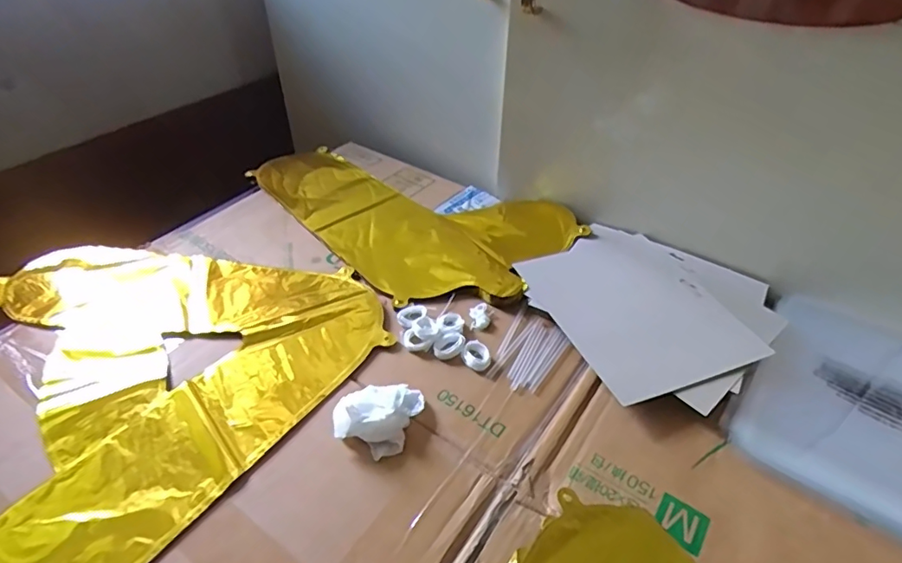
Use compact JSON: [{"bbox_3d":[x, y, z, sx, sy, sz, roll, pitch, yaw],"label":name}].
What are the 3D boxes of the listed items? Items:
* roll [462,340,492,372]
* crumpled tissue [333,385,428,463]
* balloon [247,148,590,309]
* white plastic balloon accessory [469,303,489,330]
[{"bbox_3d":[0.023,0.066,0.479,0.026,0.012,0.023,11,43,10],"label":"roll"},{"bbox_3d":[-0.056,0.100,0.422,0.054,0.030,0.062,17,44,16],"label":"crumpled tissue"},{"bbox_3d":[-0.069,-0.088,0.661,0.413,0.033,0.231,31,50,28],"label":"balloon"},{"bbox_3d":[0.027,0.033,0.519,0.019,0.004,0.033,0,42,-2],"label":"white plastic balloon accessory"}]

